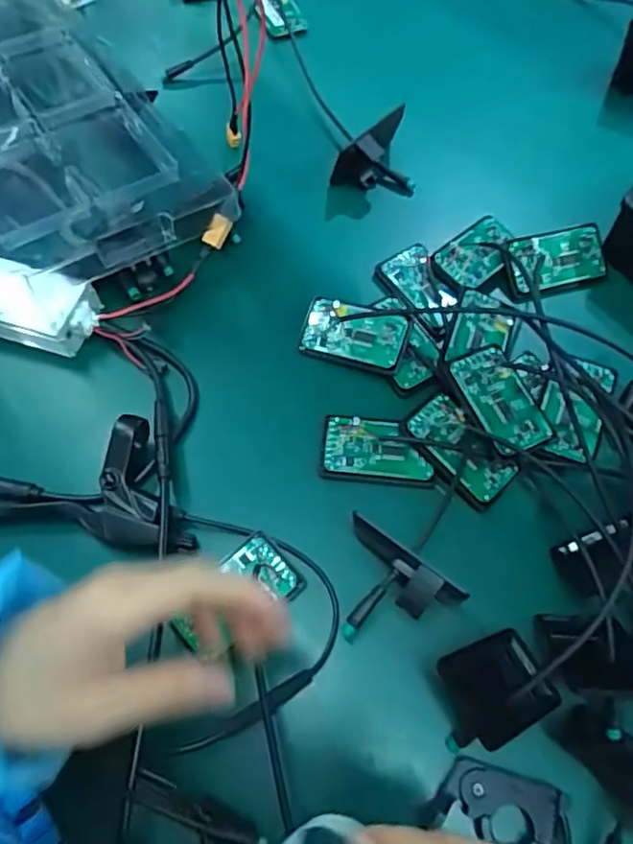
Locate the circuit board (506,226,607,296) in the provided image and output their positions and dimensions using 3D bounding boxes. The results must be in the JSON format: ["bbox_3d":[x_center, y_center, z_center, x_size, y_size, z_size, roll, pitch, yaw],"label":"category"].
[{"bbox_3d":[0.190,-0.128,0.486,0.078,0.010,0.043,-13,93,-8],"label":"circuit board"}]

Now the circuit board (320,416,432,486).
[{"bbox_3d":[0.042,0.018,0.422,0.075,0.013,0.046,4,64,4],"label":"circuit board"}]

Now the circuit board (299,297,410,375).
[{"bbox_3d":[0.027,-0.065,0.459,0.078,0.009,0.044,17,90,18],"label":"circuit board"}]

